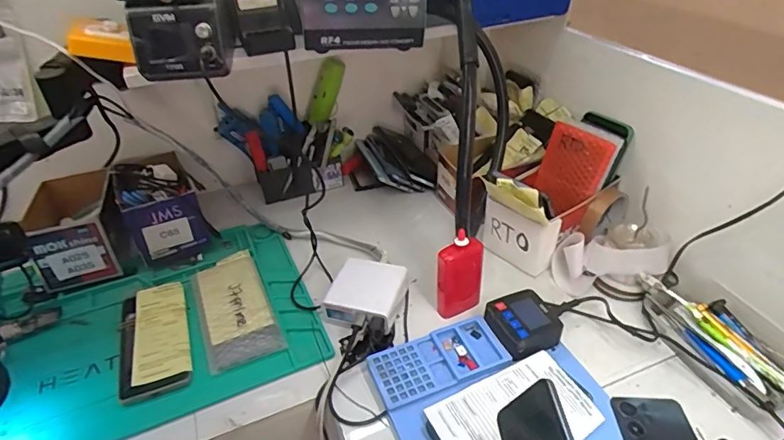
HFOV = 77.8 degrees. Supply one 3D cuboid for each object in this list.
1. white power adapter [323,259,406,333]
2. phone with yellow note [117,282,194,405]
[{"bbox_3d":[-0.034,0.096,0.620,0.088,0.034,0.086,9,41,19],"label":"white power adapter"},{"bbox_3d":[-0.295,0.145,0.598,0.086,0.013,0.168,-20,40,-16],"label":"phone with yellow note"}]

